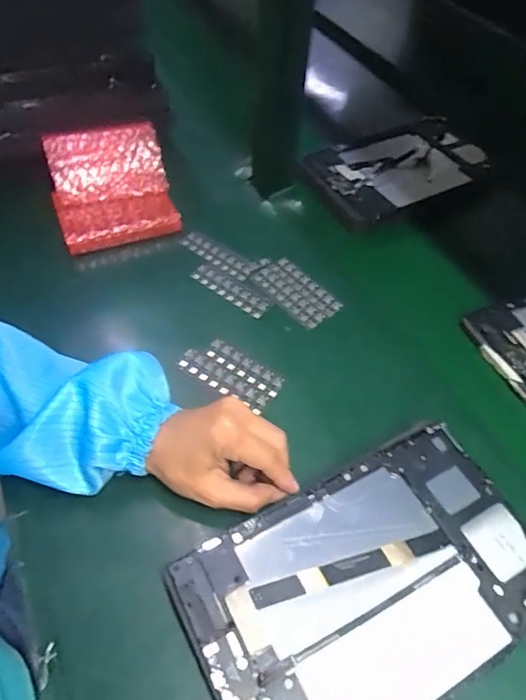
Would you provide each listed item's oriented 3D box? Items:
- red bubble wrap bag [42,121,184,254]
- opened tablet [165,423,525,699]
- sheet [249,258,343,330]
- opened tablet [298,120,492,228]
[{"bbox_3d":[-0.172,-0.184,0.574,0.130,0.080,0.120,-17,56,-16],"label":"red bubble wrap bag"},{"bbox_3d":[0.073,0.156,0.337,0.235,0.015,0.148,-22,55,-20],"label":"opened tablet"},{"bbox_3d":[0.034,-0.062,0.537,0.051,0.005,0.094,-34,61,-22],"label":"sheet"},{"bbox_3d":[0.183,-0.247,0.668,0.239,0.014,0.154,-23,57,-20],"label":"opened tablet"}]

